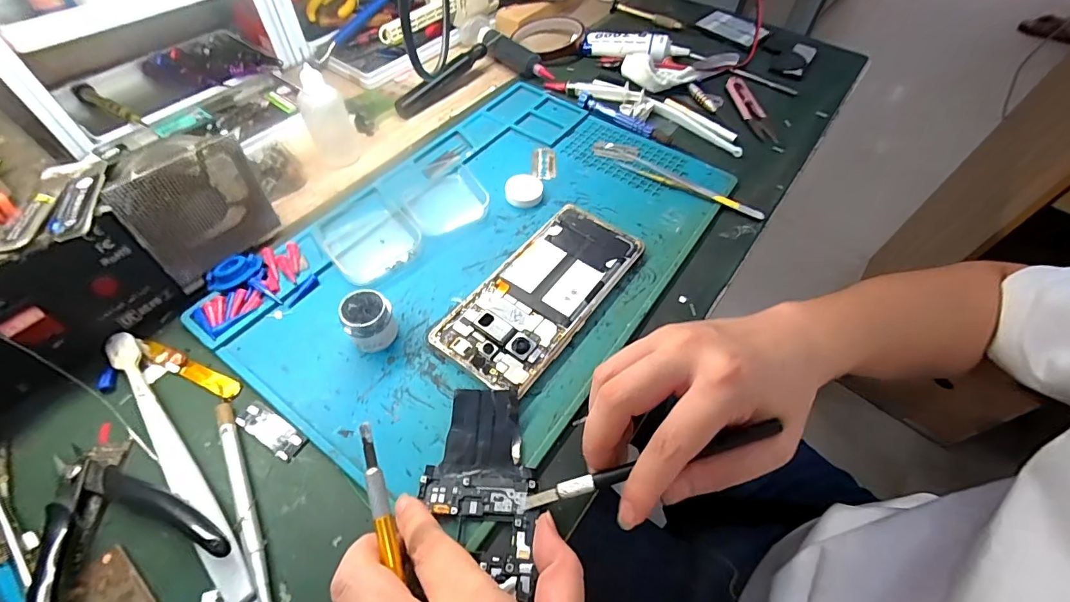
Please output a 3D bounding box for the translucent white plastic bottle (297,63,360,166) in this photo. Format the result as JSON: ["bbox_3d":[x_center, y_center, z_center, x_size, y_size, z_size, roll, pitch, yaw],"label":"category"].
[{"bbox_3d":[-0.172,-0.150,0.380,0.033,0.071,0.029,-20,58,-17],"label":"translucent white plastic bottle"}]

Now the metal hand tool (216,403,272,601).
[{"bbox_3d":[-0.152,0.107,0.241,0.007,0.006,0.126,-24,59,-20],"label":"metal hand tool"}]

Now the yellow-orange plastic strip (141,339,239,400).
[{"bbox_3d":[-0.215,0.042,0.287,0.072,0.005,0.012,22,56,12],"label":"yellow-orange plastic strip"}]

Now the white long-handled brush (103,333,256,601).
[{"bbox_3d":[-0.197,0.083,0.252,0.017,0.011,0.181,-36,64,-26],"label":"white long-handled brush"}]

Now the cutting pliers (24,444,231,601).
[{"bbox_3d":[-0.210,0.109,0.225,0.111,0.020,0.075,39,61,22],"label":"cutting pliers"}]

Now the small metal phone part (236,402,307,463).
[{"bbox_3d":[-0.155,0.075,0.269,0.046,0.004,0.016,28,57,16],"label":"small metal phone part"}]

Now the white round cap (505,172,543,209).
[{"bbox_3d":[-0.009,-0.093,0.387,0.031,0.010,0.035,6,54,0],"label":"white round cap"}]

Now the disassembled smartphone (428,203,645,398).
[{"bbox_3d":[0.006,-0.008,0.327,0.075,0.009,0.161,33,59,19],"label":"disassembled smartphone"}]

